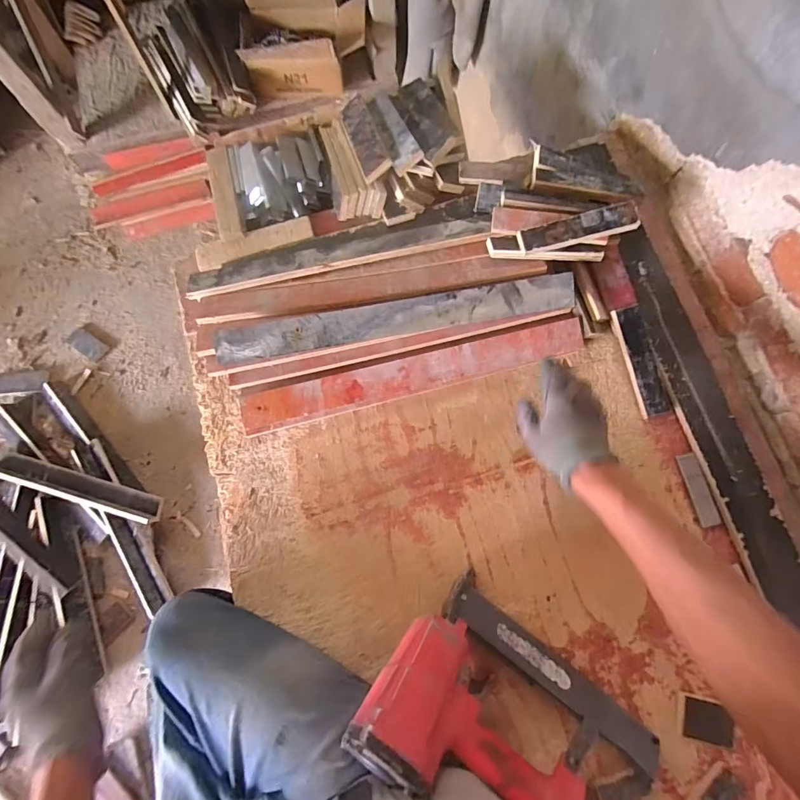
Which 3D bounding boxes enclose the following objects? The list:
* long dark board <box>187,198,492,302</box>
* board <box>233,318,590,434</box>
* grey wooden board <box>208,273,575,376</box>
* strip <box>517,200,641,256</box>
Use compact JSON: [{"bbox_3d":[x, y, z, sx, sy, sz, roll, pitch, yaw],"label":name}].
[{"bbox_3d":[-0.091,-0.237,0.655,0.456,0.016,0.108,-11,52,-1],"label":"long dark board"},{"bbox_3d":[0.022,-0.036,0.608,0.495,0.015,0.055,-14,97,-3],"label":"board"},{"bbox_3d":[-0.004,-0.110,0.590,0.502,0.013,0.056,-10,109,-2],"label":"grey wooden board"},{"bbox_3d":[0.250,-0.240,0.586,0.163,0.013,0.037,-13,106,2],"label":"strip"}]

